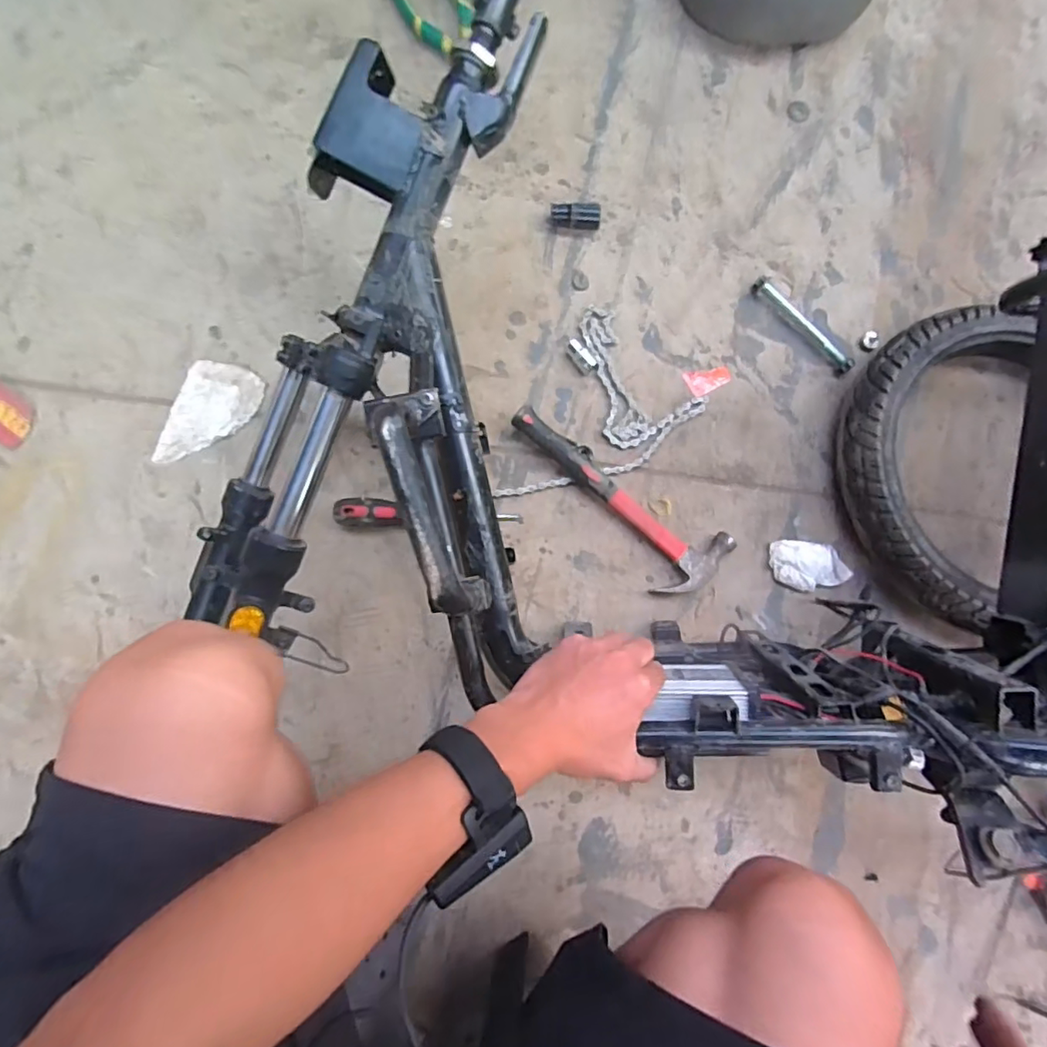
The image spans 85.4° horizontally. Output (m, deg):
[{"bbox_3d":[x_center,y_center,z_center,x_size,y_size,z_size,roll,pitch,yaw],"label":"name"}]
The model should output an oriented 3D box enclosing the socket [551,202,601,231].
[{"bbox_3d":[0.063,-0.364,0.670,0.058,0.030,0.024,-5,83,-3],"label":"socket"}]

